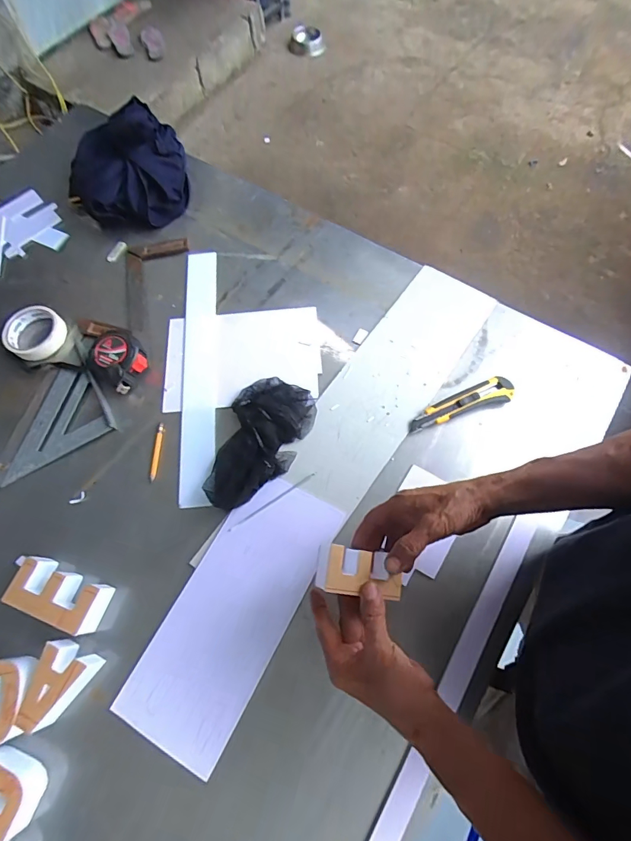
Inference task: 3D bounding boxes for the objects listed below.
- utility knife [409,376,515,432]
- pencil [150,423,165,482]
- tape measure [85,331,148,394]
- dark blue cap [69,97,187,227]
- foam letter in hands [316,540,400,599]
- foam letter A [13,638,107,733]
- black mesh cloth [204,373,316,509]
[{"bbox_3d":[0.214,-0.024,0.631,0.163,0.017,0.036,-18,69,-5],"label":"utility knife"},{"bbox_3d":[-0.235,0.046,0.628,0.011,0.006,0.086,2,68,3],"label":"pencil"},{"bbox_3d":[-0.312,-0.095,0.666,0.084,0.035,0.079,-1,68,2],"label":"tape measure"},{"bbox_3d":[-0.347,-0.465,0.776,0.208,0.109,0.202,-1,68,2],"label":"dark blue cap"},{"bbox_3d":[0.047,0.166,0.458,0.091,0.038,0.047,13,69,3],"label":"foam letter in hands"},{"bbox_3d":[-0.307,0.316,0.505,0.061,0.043,0.089,23,71,11],"label":"foam letter A"},{"bbox_3d":[-0.085,0.027,0.600,0.121,0.049,0.205,21,70,10],"label":"black mesh cloth"}]

